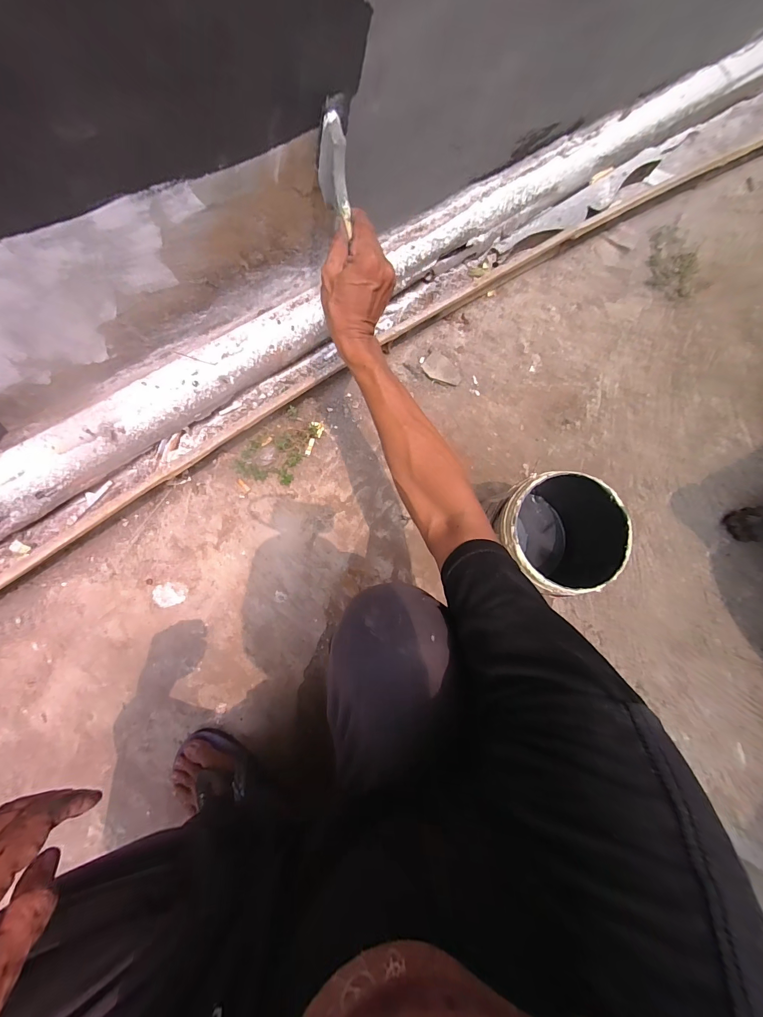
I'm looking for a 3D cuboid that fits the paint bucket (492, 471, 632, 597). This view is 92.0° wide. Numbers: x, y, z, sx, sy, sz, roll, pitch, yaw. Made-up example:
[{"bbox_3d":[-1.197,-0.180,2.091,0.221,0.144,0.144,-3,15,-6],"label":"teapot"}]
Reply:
[{"bbox_3d":[0.253,0.043,0.601,0.176,0.192,0.168,1,83,-6],"label":"paint bucket"}]

